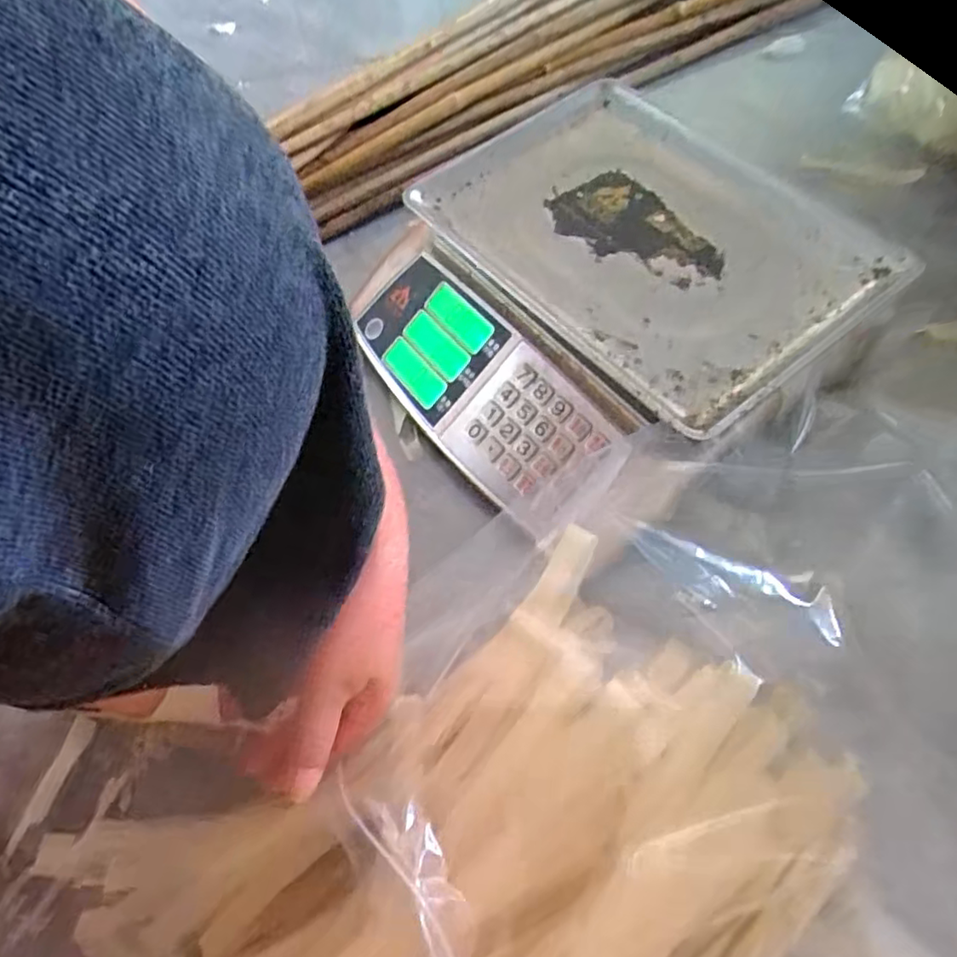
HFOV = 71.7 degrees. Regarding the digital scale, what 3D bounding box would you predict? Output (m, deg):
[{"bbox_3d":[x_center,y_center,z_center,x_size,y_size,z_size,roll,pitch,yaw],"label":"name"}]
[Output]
[{"bbox_3d":[0.103,-0.146,0.553,0.344,0.100,0.338,-35,63,-16],"label":"digital scale"}]

